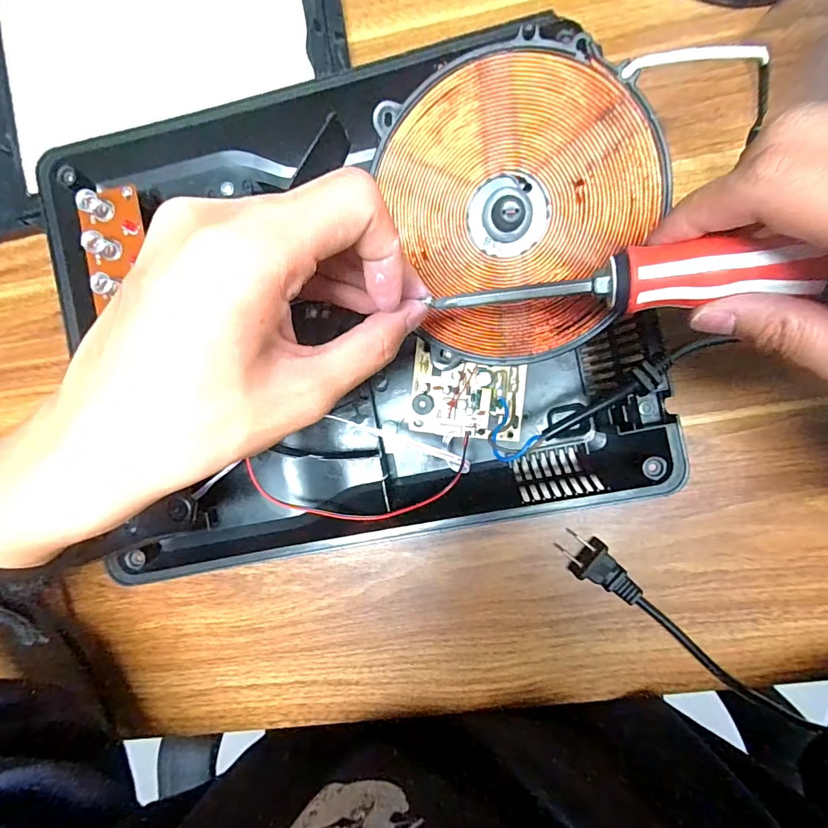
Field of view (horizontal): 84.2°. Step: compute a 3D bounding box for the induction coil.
[{"bbox_3d":[0.058,-0.109,0.245,0.133,0.008,0.155,-14,100,15],"label":"induction coil"}]

